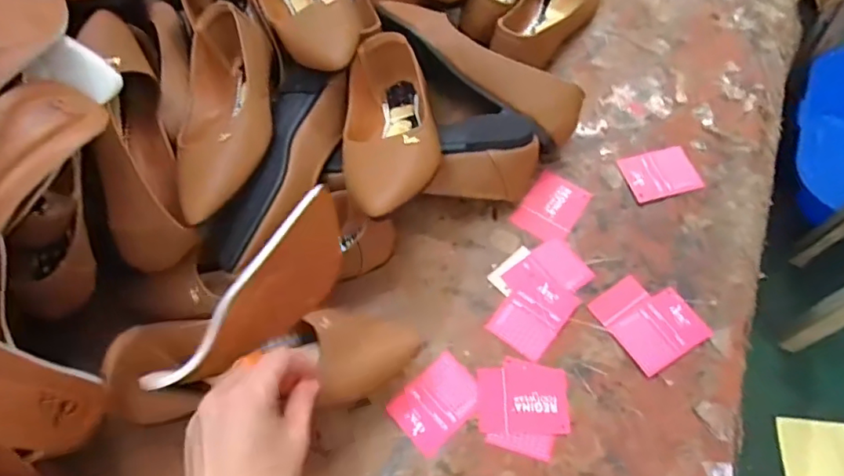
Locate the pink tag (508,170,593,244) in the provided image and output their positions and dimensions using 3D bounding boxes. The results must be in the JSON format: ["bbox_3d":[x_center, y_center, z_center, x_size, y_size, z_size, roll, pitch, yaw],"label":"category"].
[{"bbox_3d":[0.130,-0.031,0.554,0.056,0.004,0.074,33,68,17],"label":"pink tag"}]

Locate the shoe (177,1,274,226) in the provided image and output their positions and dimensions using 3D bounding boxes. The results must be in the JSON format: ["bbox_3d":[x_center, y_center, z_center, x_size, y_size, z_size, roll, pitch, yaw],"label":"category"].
[{"bbox_3d":[-0.186,-0.119,0.529,0.088,0.062,0.237,-9,62,-3],"label":"shoe"}]

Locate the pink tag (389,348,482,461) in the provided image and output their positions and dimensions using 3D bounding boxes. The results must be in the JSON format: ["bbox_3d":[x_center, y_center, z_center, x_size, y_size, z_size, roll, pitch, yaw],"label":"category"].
[{"bbox_3d":[0.014,0.138,0.465,0.072,0.004,0.053,-41,68,-17],"label":"pink tag"}]

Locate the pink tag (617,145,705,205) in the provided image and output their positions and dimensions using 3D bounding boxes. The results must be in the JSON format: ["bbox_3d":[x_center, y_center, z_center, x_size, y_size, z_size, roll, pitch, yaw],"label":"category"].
[{"bbox_3d":[0.247,-0.067,0.569,0.072,0.004,0.055,-14,63,-5],"label":"pink tag"}]

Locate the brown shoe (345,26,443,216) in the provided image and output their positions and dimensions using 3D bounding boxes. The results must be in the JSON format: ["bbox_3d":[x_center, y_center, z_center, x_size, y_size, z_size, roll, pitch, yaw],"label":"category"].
[{"bbox_3d":[-0.032,-0.128,0.526,0.082,0.059,0.279,-6,41,-1],"label":"brown shoe"}]

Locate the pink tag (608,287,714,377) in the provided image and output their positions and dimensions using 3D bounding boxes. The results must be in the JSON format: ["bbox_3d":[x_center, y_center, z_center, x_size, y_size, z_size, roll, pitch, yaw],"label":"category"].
[{"bbox_3d":[0.212,0.082,0.491,0.074,0.004,0.056,-29,65,-12],"label":"pink tag"}]

